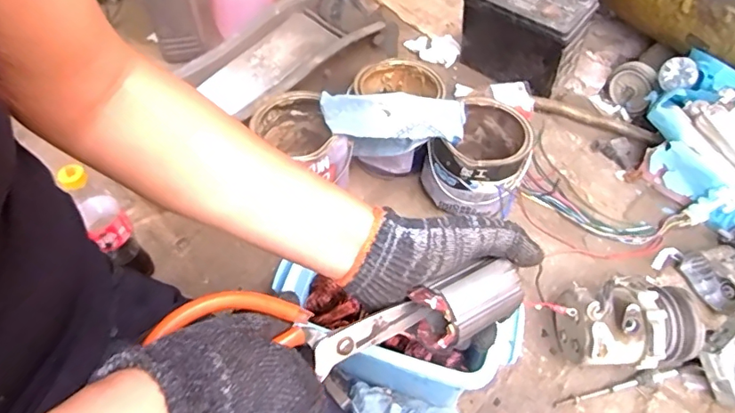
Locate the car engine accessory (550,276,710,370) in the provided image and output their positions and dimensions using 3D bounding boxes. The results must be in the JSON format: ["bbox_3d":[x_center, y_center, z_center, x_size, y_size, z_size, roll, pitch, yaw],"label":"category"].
[{"bbox_3d":[0.350,0.168,0.690,0.160,0.115,0.113,0,50,-4],"label":"car engine accessory"}]

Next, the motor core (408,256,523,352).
[{"bbox_3d":[0.069,0.068,0.356,0.072,0.037,0.039,-23,55,-21],"label":"motor core"}]

